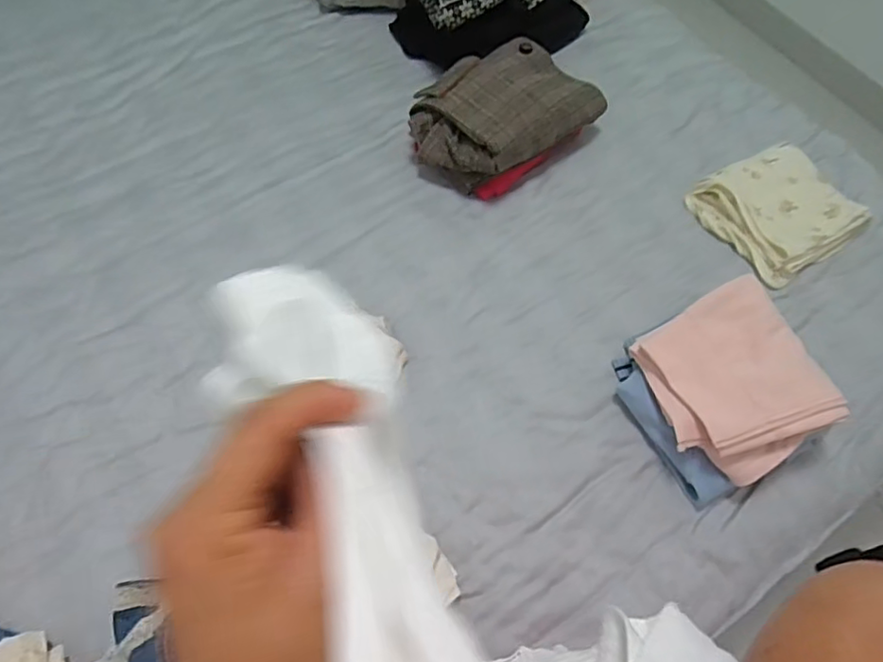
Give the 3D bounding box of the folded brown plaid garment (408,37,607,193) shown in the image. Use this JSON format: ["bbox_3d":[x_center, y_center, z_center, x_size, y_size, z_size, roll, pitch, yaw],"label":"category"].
[{"bbox_3d":[0.097,-0.343,0.962,0.287,0.110,0.198,-37,70,-19],"label":"folded brown plaid garment"}]

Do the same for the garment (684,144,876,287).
[{"bbox_3d":[0.518,-0.191,0.928,0.206,0.057,0.200,-29,67,-16],"label":"garment"}]

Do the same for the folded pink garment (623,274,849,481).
[{"bbox_3d":[0.356,0.059,0.731,0.191,0.073,0.211,-22,66,-13],"label":"folded pink garment"}]

